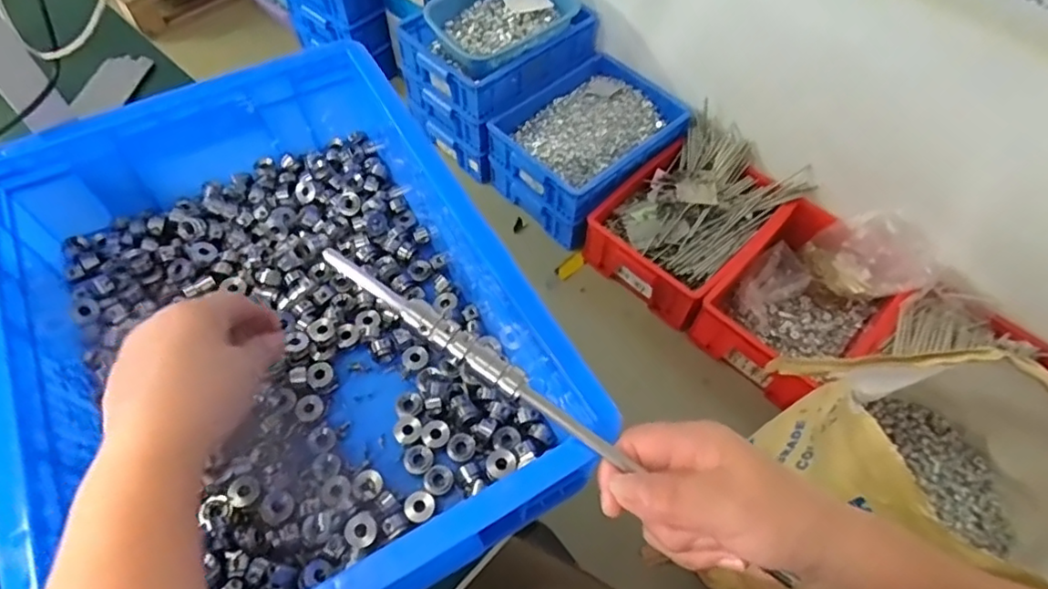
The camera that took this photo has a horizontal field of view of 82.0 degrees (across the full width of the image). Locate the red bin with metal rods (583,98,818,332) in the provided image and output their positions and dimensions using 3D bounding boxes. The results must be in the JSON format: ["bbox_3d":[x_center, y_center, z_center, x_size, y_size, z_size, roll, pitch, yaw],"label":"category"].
[{"bbox_3d":[0.409,-0.201,1.442,0.506,0.168,0.338,-38,67,-24],"label":"red bin with metal rods"}]

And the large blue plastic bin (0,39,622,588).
[{"bbox_3d":[-0.175,0.015,0.420,0.296,0.106,0.400,-25,62,-18],"label":"large blue plastic bin"}]

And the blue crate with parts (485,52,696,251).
[{"bbox_3d":[0.166,-0.383,1.549,0.337,0.174,0.452,40,64,20],"label":"blue crate with parts"}]

